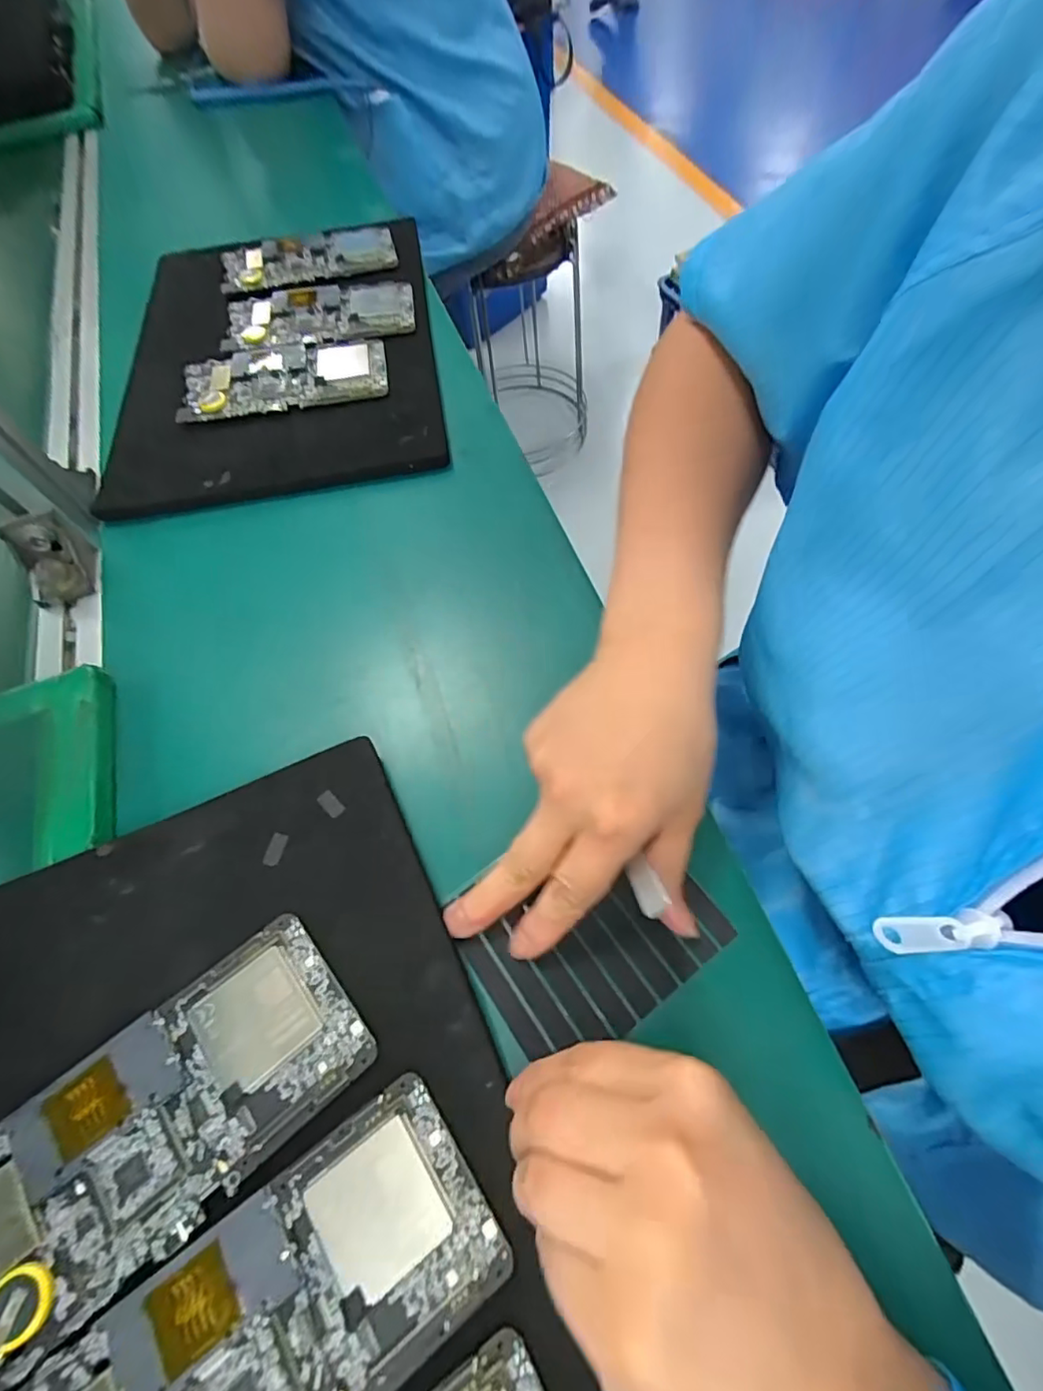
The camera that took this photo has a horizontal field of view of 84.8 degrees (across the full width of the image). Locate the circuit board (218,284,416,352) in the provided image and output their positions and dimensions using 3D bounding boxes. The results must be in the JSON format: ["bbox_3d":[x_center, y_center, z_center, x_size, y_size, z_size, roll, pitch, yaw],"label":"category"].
[{"bbox_3d":[-0.171,-0.325,0.486,0.155,0.009,0.076,-9,63,1],"label":"circuit board"}]

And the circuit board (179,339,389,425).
[{"bbox_3d":[-0.185,-0.251,0.448,0.154,0.008,0.077,-13,63,-2],"label":"circuit board"}]

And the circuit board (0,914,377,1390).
[{"bbox_3d":[-0.135,0.158,0.213,0.148,0.012,0.071,-39,67,-14],"label":"circuit board"}]

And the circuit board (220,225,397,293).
[{"bbox_3d":[-0.196,-0.405,0.527,0.155,0.015,0.070,-19,64,-5],"label":"circuit board"}]

